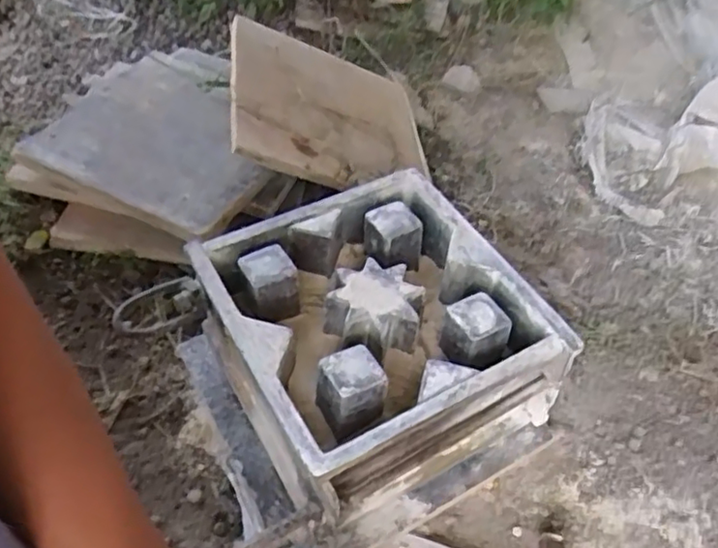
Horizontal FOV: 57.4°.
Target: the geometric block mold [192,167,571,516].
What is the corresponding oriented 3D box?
[{"bbox_3d":[0.012,0.037,0.537,0.218,0.080,0.223,-22,53,-23],"label":"geometric block mold"}]

